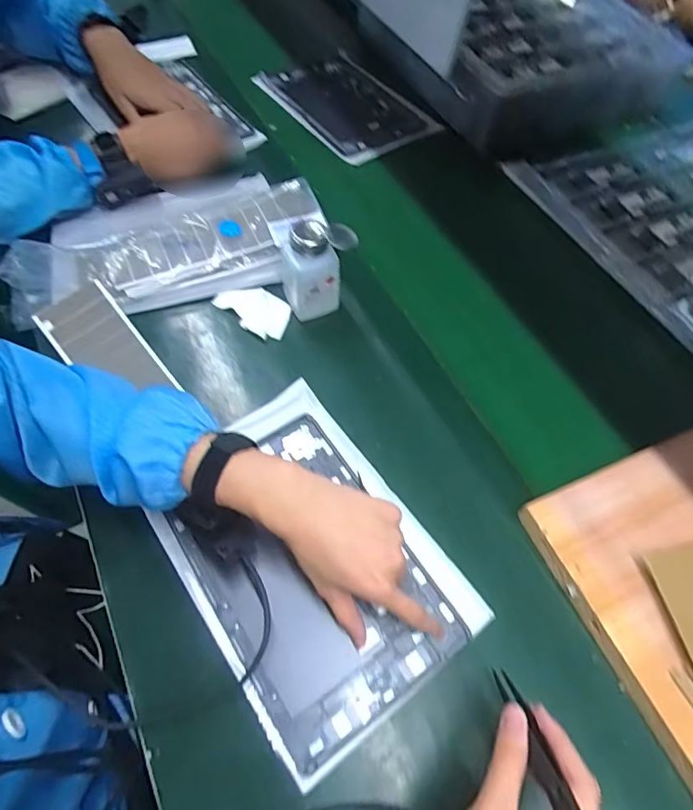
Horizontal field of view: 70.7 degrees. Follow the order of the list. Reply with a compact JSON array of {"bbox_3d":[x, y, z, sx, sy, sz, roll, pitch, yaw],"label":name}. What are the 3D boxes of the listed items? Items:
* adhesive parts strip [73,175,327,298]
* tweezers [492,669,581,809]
[{"bbox_3d":[-0.173,-0.208,0.605,0.290,0.022,0.104,-19,66,-11],"label":"adhesive parts strip"},{"bbox_3d":[0.117,0.212,0.308,0.012,0.014,0.100,-1,19,-5],"label":"tweezers"}]

